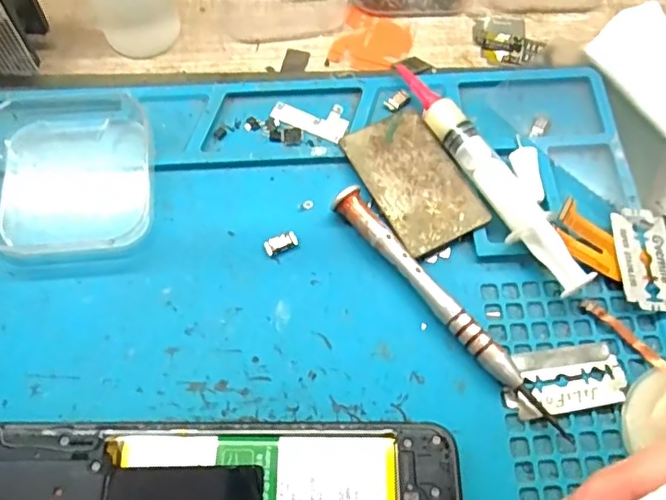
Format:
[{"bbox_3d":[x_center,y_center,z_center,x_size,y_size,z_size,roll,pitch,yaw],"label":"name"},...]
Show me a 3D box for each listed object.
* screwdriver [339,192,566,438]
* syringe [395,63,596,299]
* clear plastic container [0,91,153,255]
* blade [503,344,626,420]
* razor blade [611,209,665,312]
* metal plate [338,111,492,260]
[{"bbox_3d":[0.041,0.020,0.213,0.011,0.013,0.113,-39,72,-16],"label":"screwdriver"},{"bbox_3d":[0.060,-0.030,0.232,0.016,0.014,0.112,-29,70,-13],"label":"syringe"},{"bbox_3d":[-0.106,-0.034,0.233,0.063,0.015,0.072,-7,66,-4],"label":"clear plastic container"},{"bbox_3d":[0.081,0.046,0.207,0.042,0.004,0.022,-7,66,-4],"label":"blade"},{"bbox_3d":[0.120,0.004,0.225,0.022,0.004,0.040,4,66,1],"label":"razor blade"},{"bbox_3d":[0.032,-0.027,0.237,0.037,0.007,0.059,-26,69,-12],"label":"metal plate"}]

